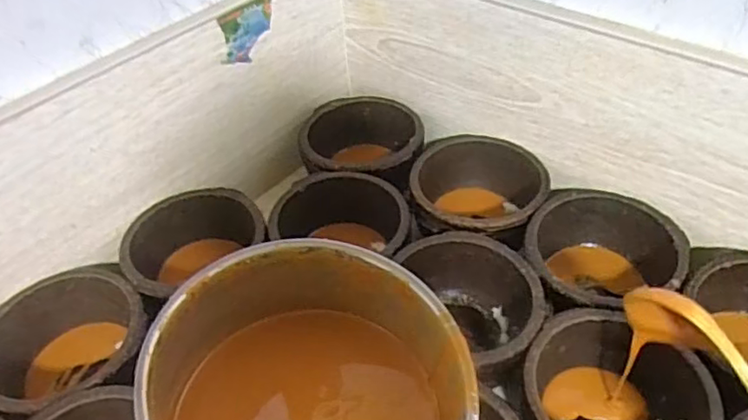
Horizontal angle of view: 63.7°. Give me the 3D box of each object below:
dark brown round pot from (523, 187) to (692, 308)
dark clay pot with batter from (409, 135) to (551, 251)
[{"bbox_3d":[0.222,0.055,0.598,0.147,0.078,0.136,1,45,6],"label":"dark brown round pot"},{"bbox_3d":[0.112,-0.012,0.666,0.137,0.068,0.144,-2,45,2],"label":"dark clay pot with batter"}]

